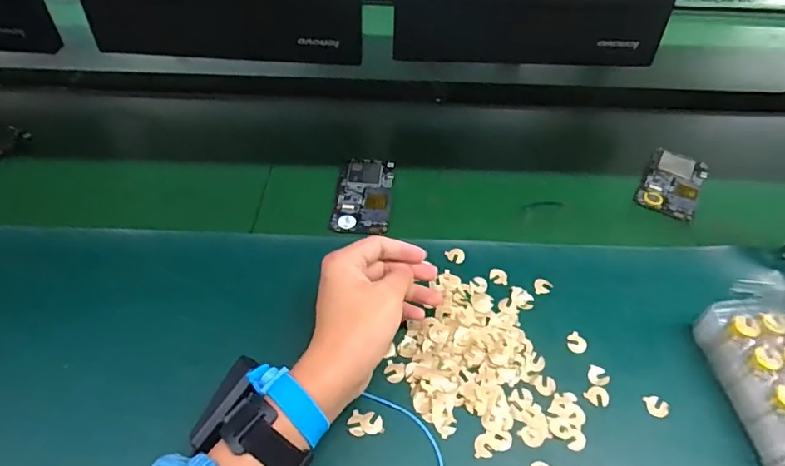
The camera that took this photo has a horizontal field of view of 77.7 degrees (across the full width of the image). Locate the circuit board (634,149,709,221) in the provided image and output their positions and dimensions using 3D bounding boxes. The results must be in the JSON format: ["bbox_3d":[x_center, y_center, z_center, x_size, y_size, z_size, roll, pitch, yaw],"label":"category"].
[{"bbox_3d":[0.353,-0.063,0.612,0.065,0.015,0.115,26,51,22],"label":"circuit board"}]

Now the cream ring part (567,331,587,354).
[{"bbox_3d":[0.170,0.101,0.448,0.019,0.005,0.019,1,46,-1],"label":"cream ring part"}]

